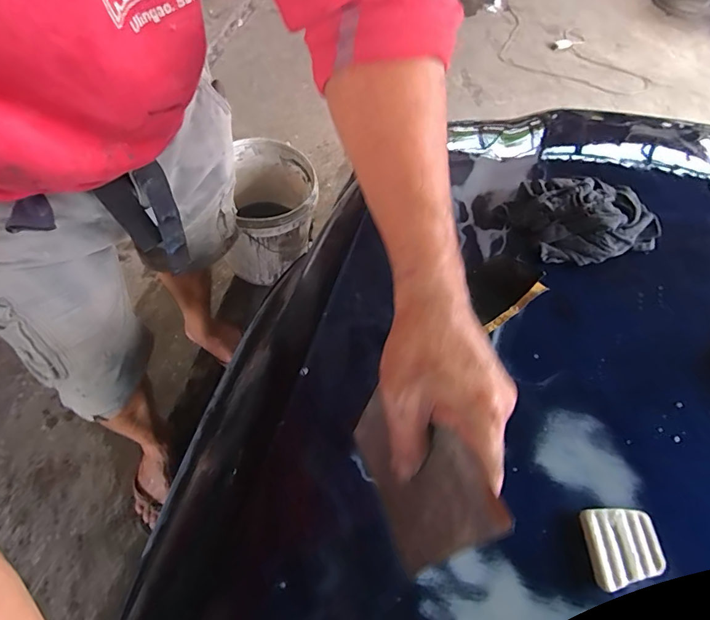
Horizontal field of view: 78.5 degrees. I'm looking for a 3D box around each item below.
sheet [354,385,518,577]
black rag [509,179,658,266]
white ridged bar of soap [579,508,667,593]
[{"bbox_3d":[0.039,0.107,0.298,0.005,0.105,0.123,6,42,-29],"label":"sheet"},{"bbox_3d":[0.286,-0.126,0.533,0.176,0.043,0.147,-11,61,-11],"label":"black rag"},{"bbox_3d":[0.199,0.177,0.324,0.050,0.014,0.052,3,59,-4],"label":"white ridged bar of soap"}]

